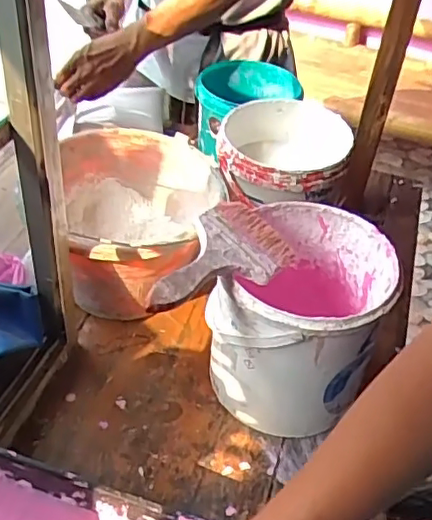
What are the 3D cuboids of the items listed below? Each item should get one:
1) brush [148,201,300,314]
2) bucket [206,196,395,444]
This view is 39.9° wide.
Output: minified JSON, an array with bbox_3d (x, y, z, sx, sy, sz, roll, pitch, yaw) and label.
[{"bbox_3d":[0.001,0.000,0.550,0.089,0.018,0.200,43,39,10],"label":"brush"},{"bbox_3d":[0.091,0.064,0.650,0.167,0.186,0.187,24,47,20],"label":"bucket"}]

